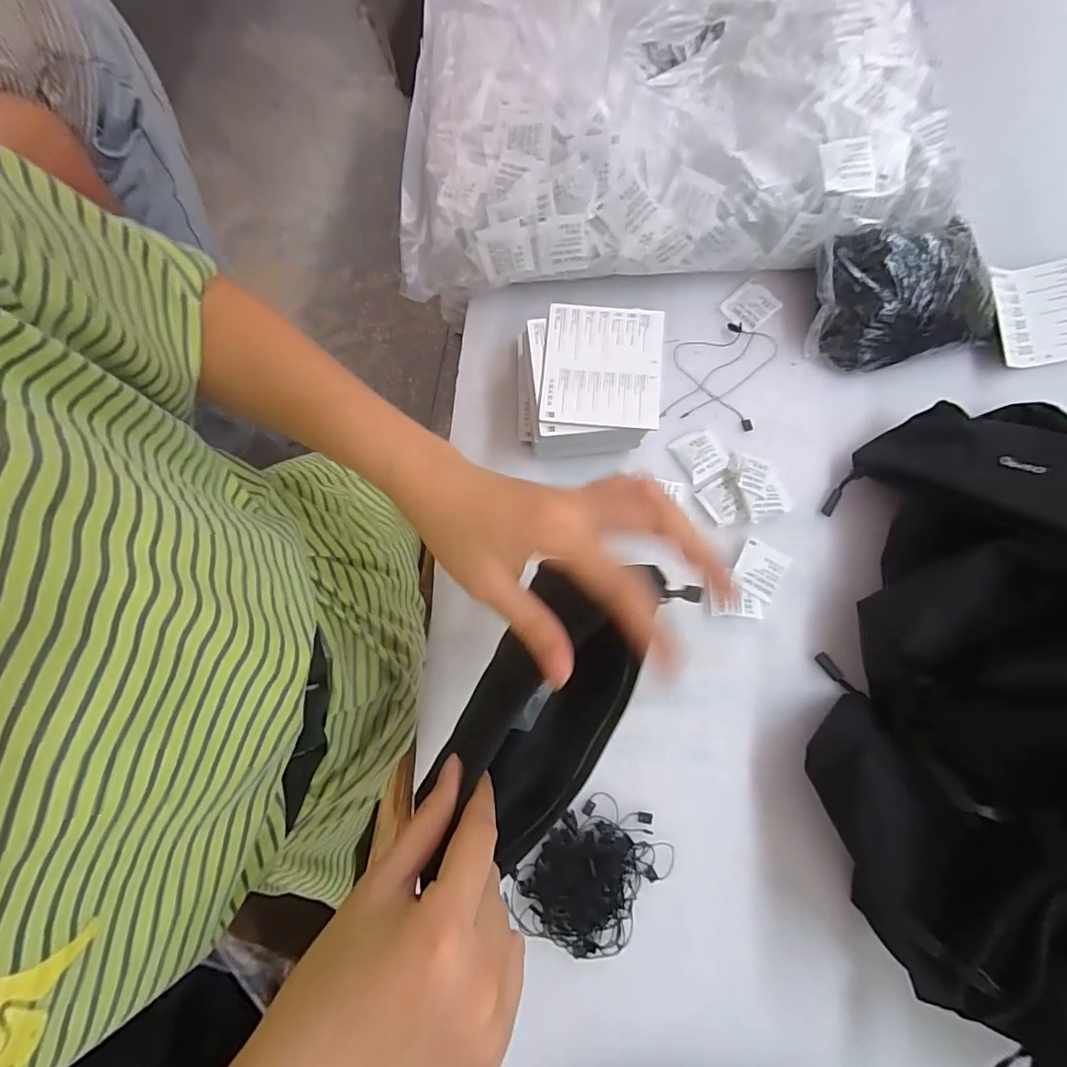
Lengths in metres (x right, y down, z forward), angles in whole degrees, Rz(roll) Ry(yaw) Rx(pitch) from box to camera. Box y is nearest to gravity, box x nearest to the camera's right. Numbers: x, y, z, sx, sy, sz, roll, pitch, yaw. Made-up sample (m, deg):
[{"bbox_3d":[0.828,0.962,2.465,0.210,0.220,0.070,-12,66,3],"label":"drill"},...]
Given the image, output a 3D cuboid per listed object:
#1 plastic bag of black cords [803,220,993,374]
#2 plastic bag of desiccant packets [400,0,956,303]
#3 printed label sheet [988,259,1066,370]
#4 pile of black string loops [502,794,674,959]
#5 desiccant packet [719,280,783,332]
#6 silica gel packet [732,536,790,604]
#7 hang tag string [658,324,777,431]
[{"bbox_3d":[0.315,-0.199,0.435,0.152,0.067,0.096,-6,79,-1],"label":"plastic bag of black cords"},{"bbox_3d":[0.100,-0.391,0.460,0.439,0.094,0.337,-2,78,0],"label":"plastic bag of desiccant packets"},{"bbox_3d":[0.448,-0.193,0.453,0.094,0.017,0.090,-8,79,-2],"label":"printed label sheet"},{"bbox_3d":[0.043,0.249,0.366,0.081,0.020,0.109,42,82,8],"label":"pile of black string loops"},{"bbox_3d":[0.196,-0.206,0.470,0.045,0.004,0.037,-40,81,-7],"label":"desiccant packet"},{"bbox_3d":[0.184,0.030,0.420,0.038,0.004,0.042,28,80,6],"label":"silica gel packet"},{"bbox_3d":[0.167,-0.140,0.460,0.088,0.004,0.098,13,79,3],"label":"hang tag string"}]

